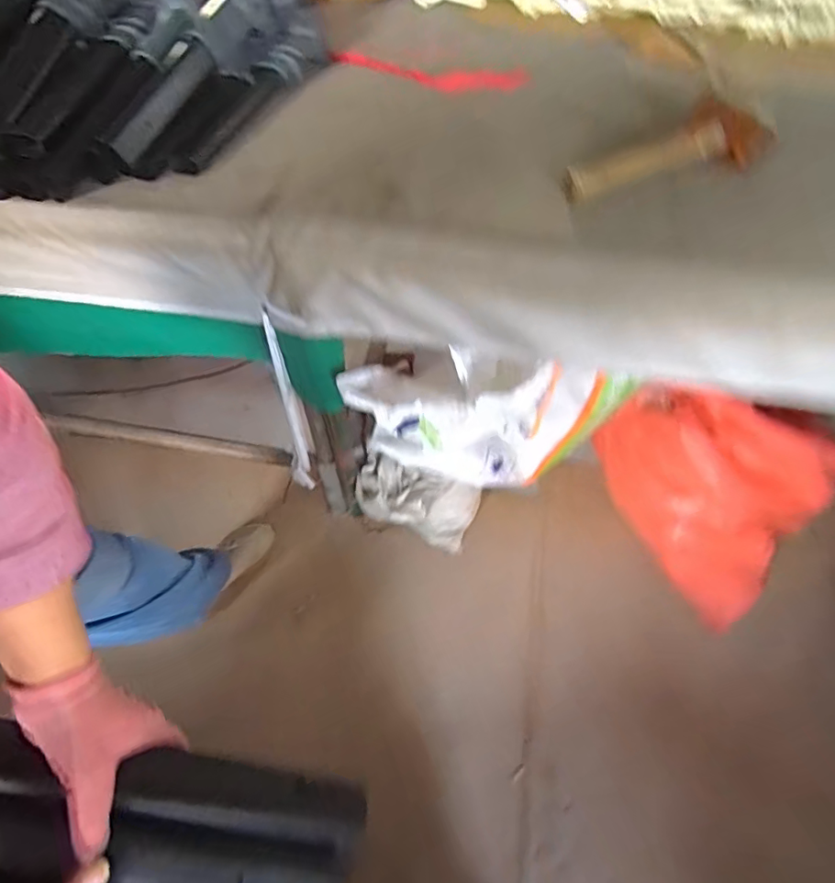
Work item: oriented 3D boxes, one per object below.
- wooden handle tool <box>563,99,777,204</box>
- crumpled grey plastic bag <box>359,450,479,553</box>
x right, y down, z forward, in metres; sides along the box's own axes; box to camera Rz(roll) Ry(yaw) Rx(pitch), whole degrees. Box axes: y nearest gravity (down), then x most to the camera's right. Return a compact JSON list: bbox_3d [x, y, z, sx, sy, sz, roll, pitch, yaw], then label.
[{"bbox_3d":[0.296,-0.342,0.623,0.248,0.039,0.081,-16,59,-8],"label":"wooden handle tool"},{"bbox_3d":[0.003,0.133,1.106,0.247,0.208,0.107,6,58,6],"label":"crumpled grey plastic bag"}]

